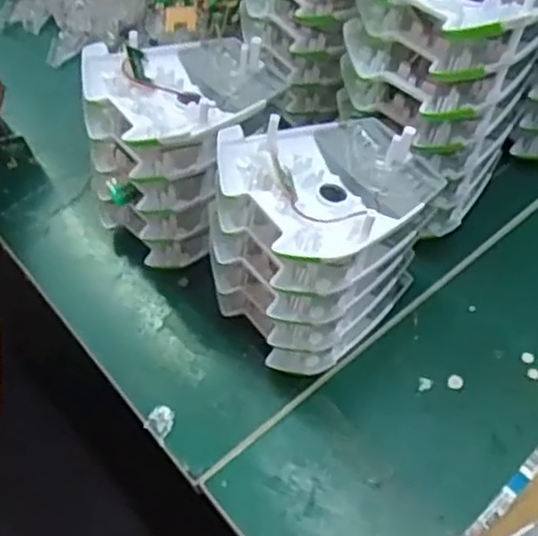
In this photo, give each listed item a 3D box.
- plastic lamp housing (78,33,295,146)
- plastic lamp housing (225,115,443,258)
[{"bbox_3d":[-0.044,-0.115,0.442,0.115,0.027,0.101,-34,61,-17],"label":"plastic lamp housing"},{"bbox_3d":[0.035,-0.051,0.392,0.104,0.030,0.091,-35,61,-17],"label":"plastic lamp housing"}]

